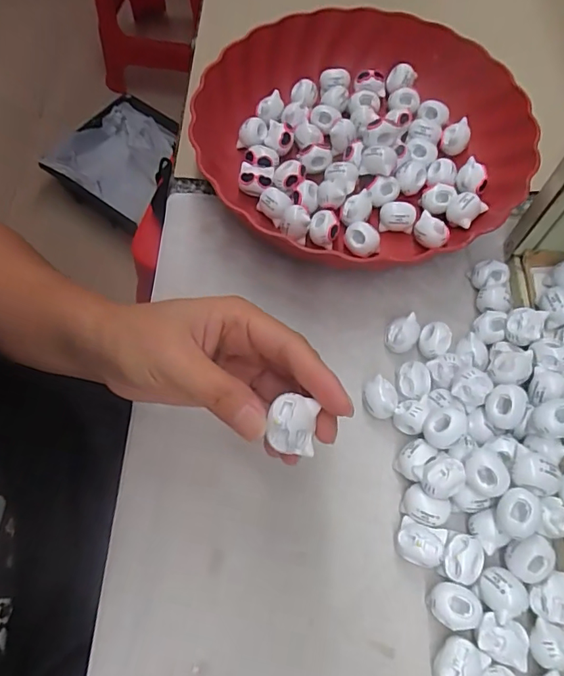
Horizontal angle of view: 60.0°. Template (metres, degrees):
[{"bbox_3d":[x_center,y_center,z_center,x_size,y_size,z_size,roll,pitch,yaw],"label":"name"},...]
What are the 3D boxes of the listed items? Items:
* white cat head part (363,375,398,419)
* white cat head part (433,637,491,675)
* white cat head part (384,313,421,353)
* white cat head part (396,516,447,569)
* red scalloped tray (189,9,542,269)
[{"bbox_3d":[0.062,0.038,0.308,0.021,0.020,0.021,23,67,10],"label":"white cat head part"},{"bbox_3d":[0.089,0.167,0.249,0.022,0.019,0.024,32,68,14],"label":"white cat head part"},{"bbox_3d":[0.080,-0.002,0.325,0.022,0.019,0.020,0,65,0],"label":"white cat head part"},{"bbox_3d":[0.076,0.115,0.272,0.025,0.019,0.022,22,66,10],"label":"white cat head part"},{"bbox_3d":[0.059,-0.151,0.377,0.236,0.055,0.232,-30,68,-14],"label":"red scalloped tray"}]

